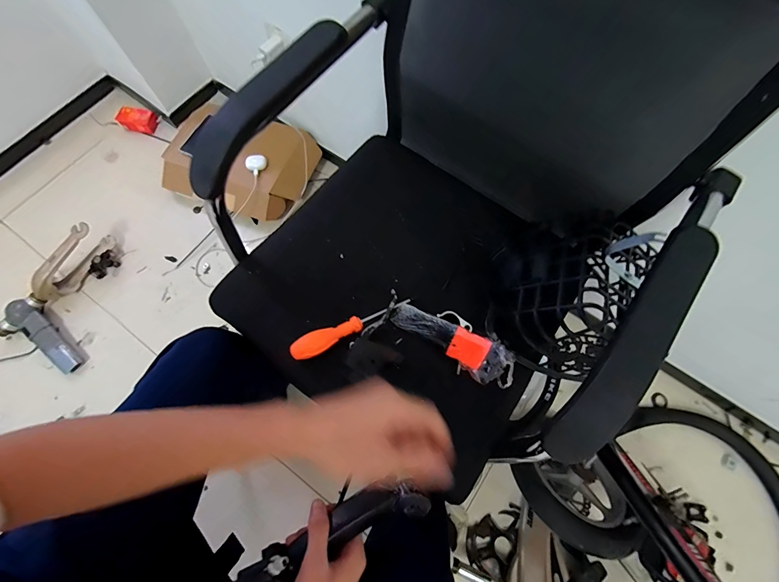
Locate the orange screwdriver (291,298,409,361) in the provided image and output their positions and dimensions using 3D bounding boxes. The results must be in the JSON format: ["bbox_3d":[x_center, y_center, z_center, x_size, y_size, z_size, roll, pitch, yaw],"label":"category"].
[{"bbox_3d":[-0.057,0.049,0.514,0.183,0.026,0.032,-30,75,-12],"label":"orange screwdriver"}]

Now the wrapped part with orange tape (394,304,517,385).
[{"bbox_3d":[0.084,0.071,0.491,0.175,0.048,0.052,27,72,20],"label":"wrapped part with orange tape"}]

